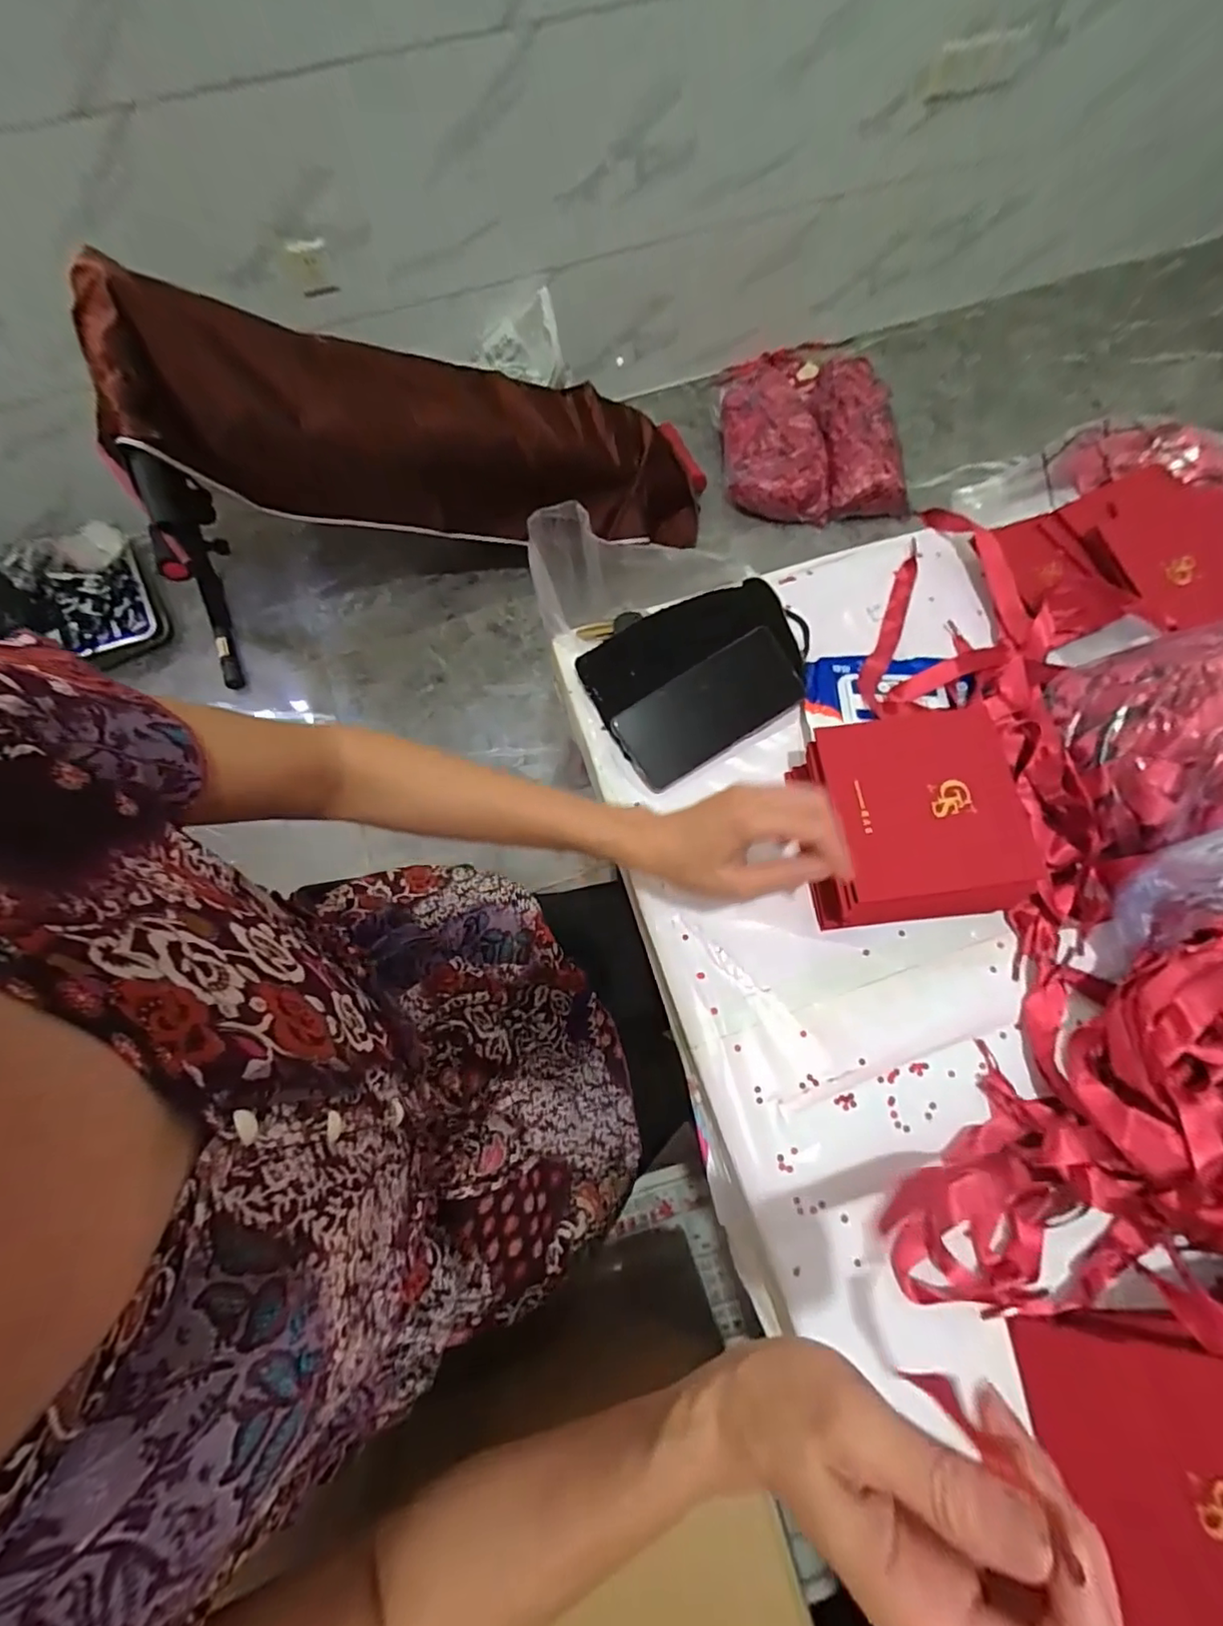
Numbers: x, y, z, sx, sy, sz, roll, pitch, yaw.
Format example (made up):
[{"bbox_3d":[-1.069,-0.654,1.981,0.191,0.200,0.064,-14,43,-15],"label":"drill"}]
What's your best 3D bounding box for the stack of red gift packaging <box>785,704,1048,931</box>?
[{"bbox_3d":[0.235,0.006,0.482,0.161,0.073,0.152,-8,70,-1],"label":"stack of red gift packaging"}]

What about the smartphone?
[{"bbox_3d":[0.085,-0.089,0.525,0.157,0.014,0.078,-32,96,6],"label":"smartphone"}]

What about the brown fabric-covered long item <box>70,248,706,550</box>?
[{"bbox_3d":[-0.365,-0.874,1.398,1.291,0.251,0.430,-8,68,-28],"label":"brown fabric-covered long item"}]

